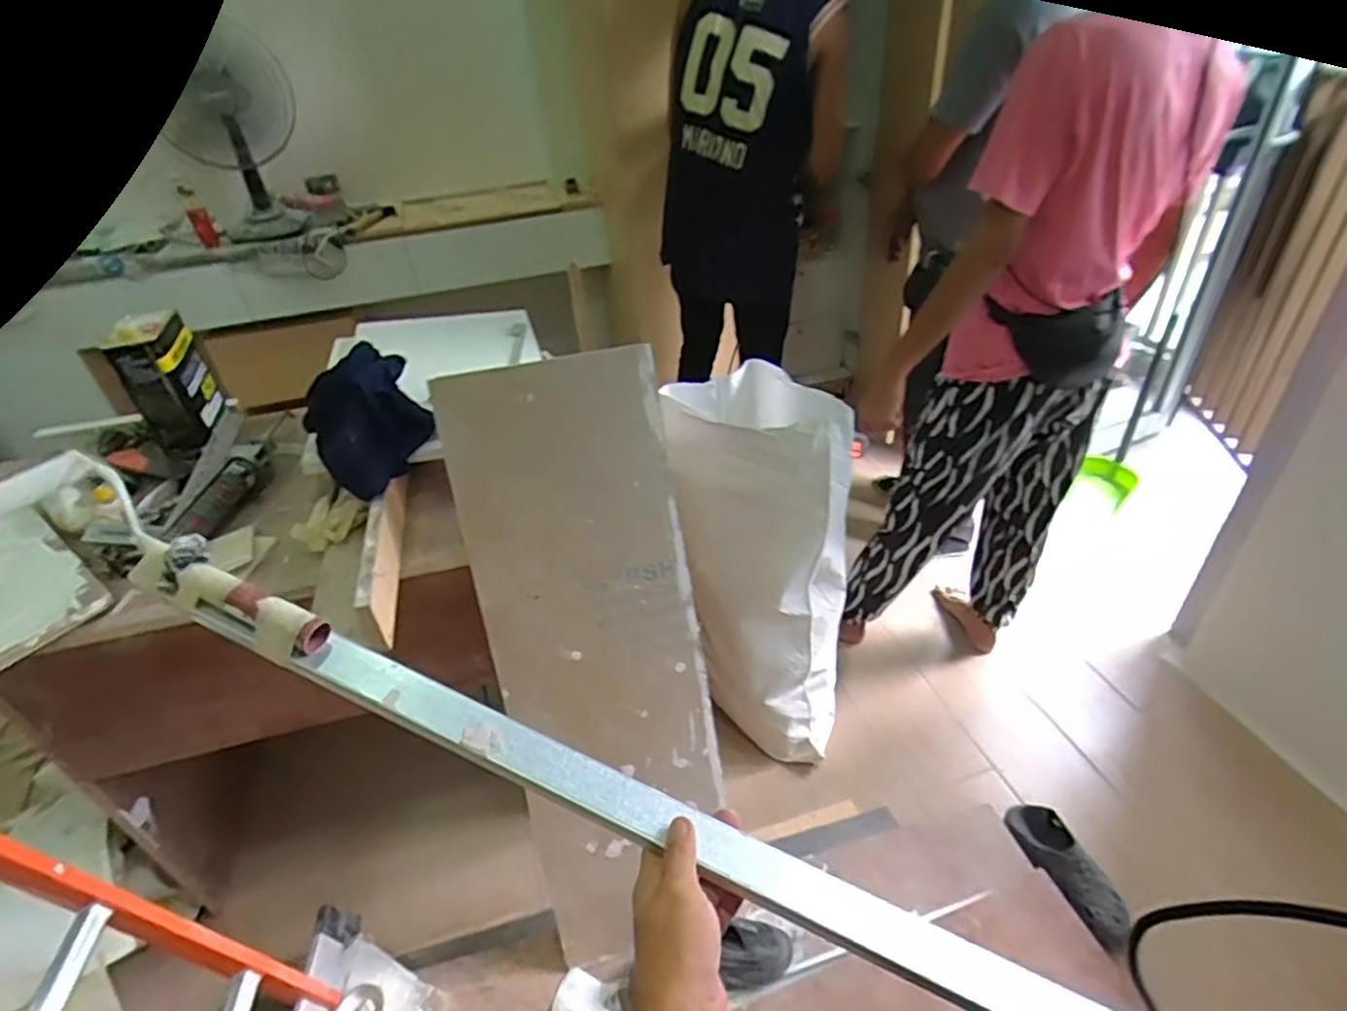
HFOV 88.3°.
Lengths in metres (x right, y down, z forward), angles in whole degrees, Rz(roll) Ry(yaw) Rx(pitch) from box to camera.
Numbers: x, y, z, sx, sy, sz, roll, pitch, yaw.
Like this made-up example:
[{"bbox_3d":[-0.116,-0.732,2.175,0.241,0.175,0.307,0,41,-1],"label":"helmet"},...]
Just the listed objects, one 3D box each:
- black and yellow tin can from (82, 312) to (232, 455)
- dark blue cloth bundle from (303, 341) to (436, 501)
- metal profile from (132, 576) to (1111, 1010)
[{"bbox_3d":[-0.885,-0.213,1.209,0.086,0.210,0.162,-3,37,2],"label":"black and yellow tin can"},{"bbox_3d":[-0.444,-0.132,1.029,0.147,0.139,0.179,16,42,26],"label":"dark blue cloth bundle"},{"bbox_3d":[-0.023,0.206,0.471,0.739,0.011,0.040,22,42,9],"label":"metal profile"}]

